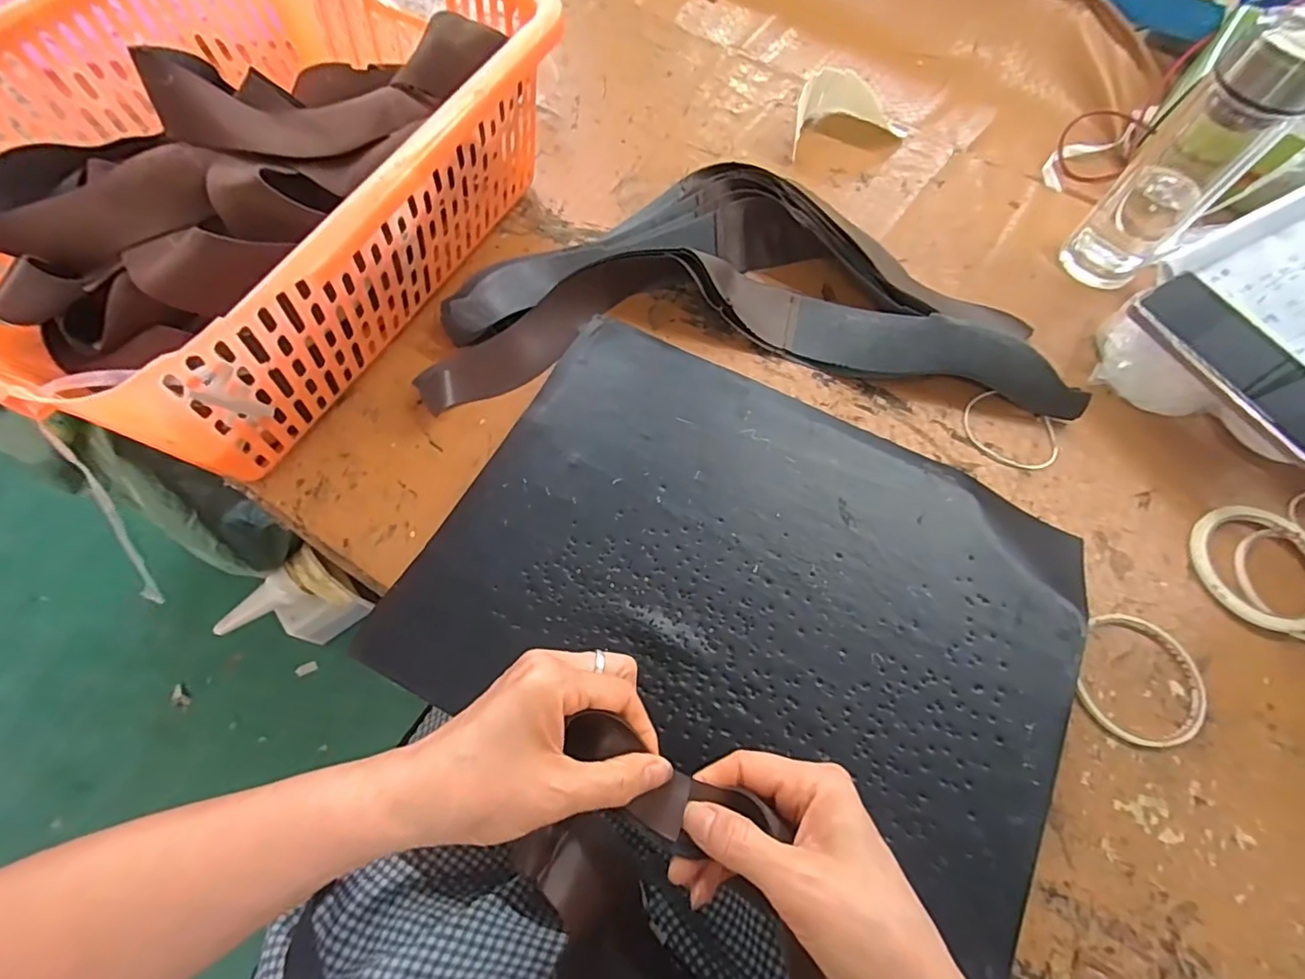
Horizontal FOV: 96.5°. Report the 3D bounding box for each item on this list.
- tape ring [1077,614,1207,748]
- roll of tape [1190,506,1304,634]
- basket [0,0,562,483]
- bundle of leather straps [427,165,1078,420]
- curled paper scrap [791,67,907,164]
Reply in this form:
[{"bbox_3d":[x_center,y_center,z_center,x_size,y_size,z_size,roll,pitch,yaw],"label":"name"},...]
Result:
[{"bbox_3d":[0.328,0.128,0.390,0.076,0.008,0.082,1,64,-2],"label":"tape ring"},{"bbox_3d":[0.448,0.057,0.426,0.095,0.011,0.093,1,64,-2],"label":"roll of tape"},{"bbox_3d":[-0.299,-0.225,0.438,0.316,0.155,0.446,27,66,11],"label":"basket"},{"bbox_3d":[0.076,-0.175,0.489,0.505,0.039,0.243,-2,64,-3],"label":"bundle of leather straps"},{"bbox_3d":[0.197,-0.393,0.602,0.129,0.045,0.070,-14,66,-9],"label":"curled paper scrap"}]

